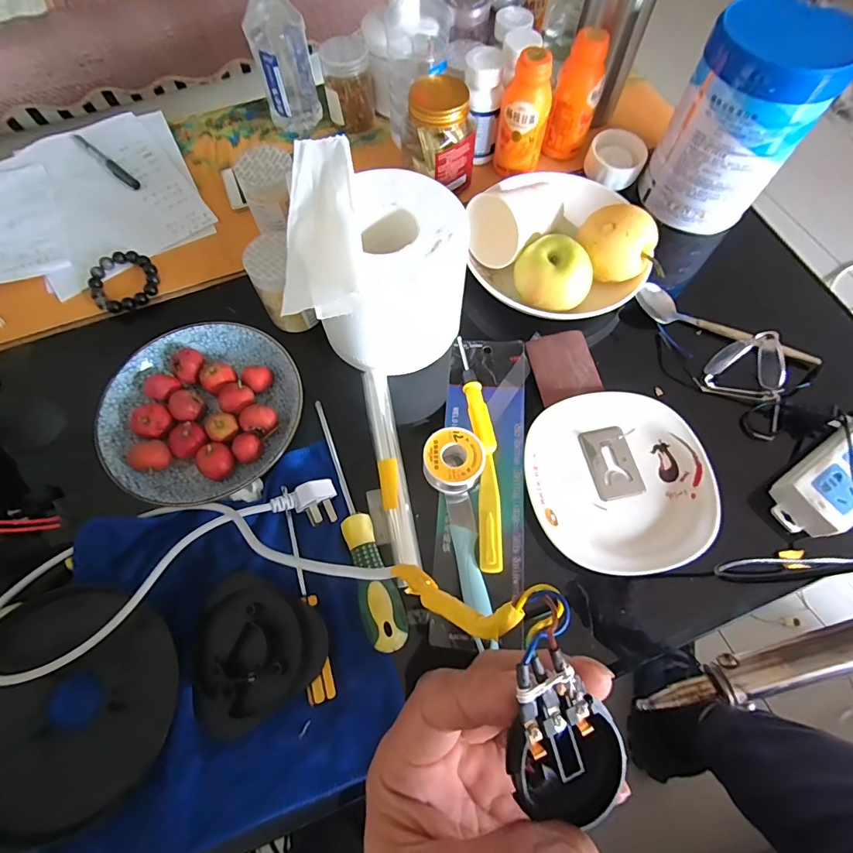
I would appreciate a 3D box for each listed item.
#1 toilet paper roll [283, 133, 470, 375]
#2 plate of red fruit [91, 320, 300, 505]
[{"bbox_3d":[-0.041,-0.154,0.424,0.149,0.131,0.178,-2,67,-3],"label":"toilet paper roll"},{"bbox_3d":[-0.209,-0.016,0.415,0.179,0.034,0.170,1,67,-2],"label":"plate of red fruit"}]

